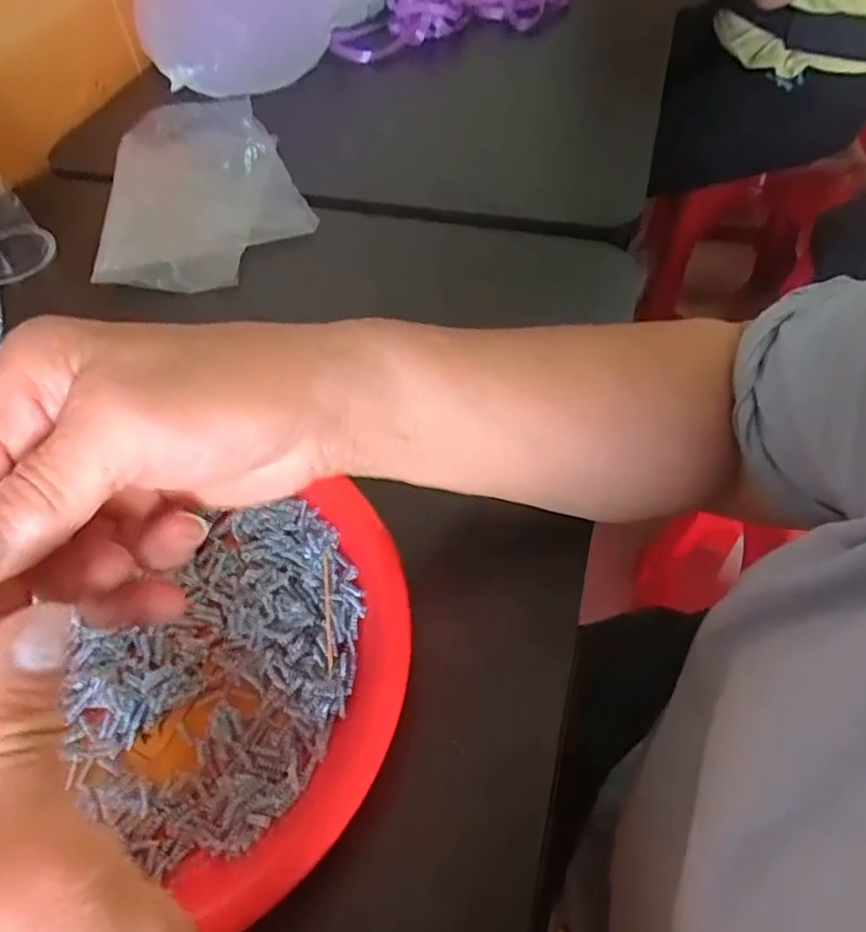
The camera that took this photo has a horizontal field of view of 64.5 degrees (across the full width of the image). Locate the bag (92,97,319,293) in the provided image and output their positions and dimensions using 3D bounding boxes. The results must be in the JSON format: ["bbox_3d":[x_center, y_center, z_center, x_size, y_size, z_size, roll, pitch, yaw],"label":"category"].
[{"bbox_3d":[-0.167,-0.209,0.510,0.136,0.024,0.211,-10,53,-5],"label":"bag"}]

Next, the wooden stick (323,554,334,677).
[{"bbox_3d":[-0.045,0.063,0.296,0.004,0.005,0.054,-8,53,-3],"label":"wooden stick"}]

